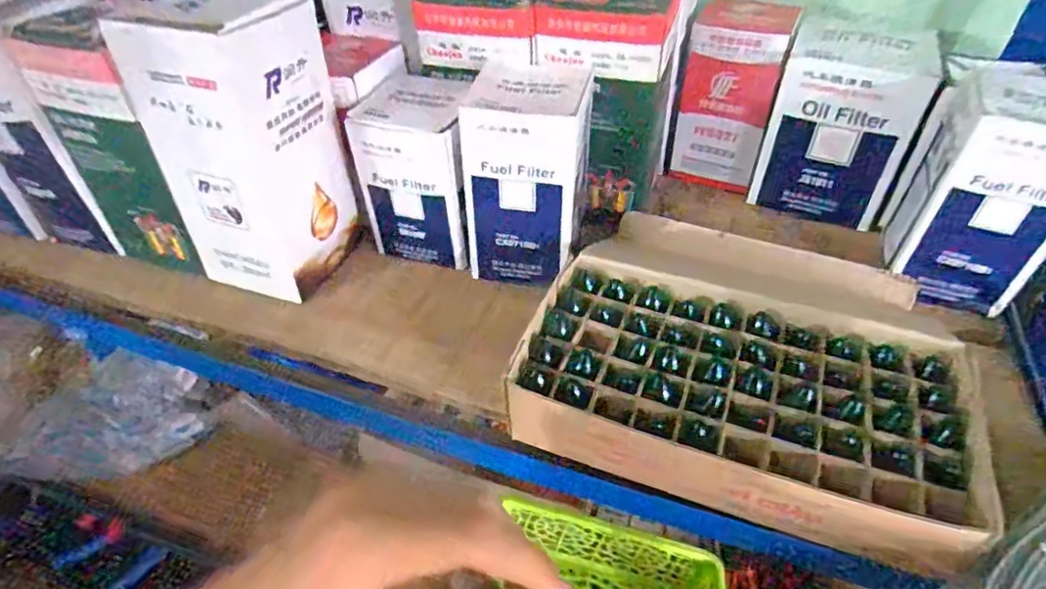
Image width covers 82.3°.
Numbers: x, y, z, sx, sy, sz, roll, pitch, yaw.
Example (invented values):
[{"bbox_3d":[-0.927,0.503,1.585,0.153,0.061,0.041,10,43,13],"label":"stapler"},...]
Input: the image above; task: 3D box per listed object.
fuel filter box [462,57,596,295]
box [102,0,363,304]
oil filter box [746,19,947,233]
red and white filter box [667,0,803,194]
[{"bbox_3d":[0.008,-0.097,0.488,0.081,0.146,0.089,11,43,13],"label":"fuel filter box"},{"bbox_3d":[-0.210,-0.117,0.465,0.098,0.210,0.104,15,44,18],"label":"box"},{"bbox_3d":[0.287,-0.153,0.542,0.113,0.149,0.085,19,45,21],"label":"oil filter box"},{"bbox_3d":[0.204,-0.195,0.586,0.084,0.154,0.090,16,44,18],"label":"red and white filter box"}]

